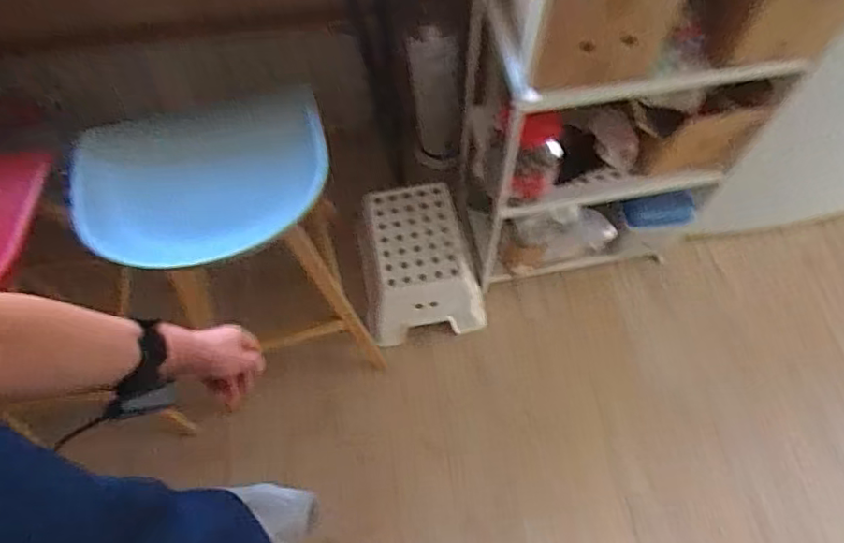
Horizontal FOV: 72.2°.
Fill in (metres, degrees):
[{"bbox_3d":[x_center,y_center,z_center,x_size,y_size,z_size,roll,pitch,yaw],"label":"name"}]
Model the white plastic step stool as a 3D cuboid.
[{"bbox_3d":[-0.010,-0.030,1.708,0.327,0.202,0.395,-8,64,-3],"label":"white plastic step stool"}]

